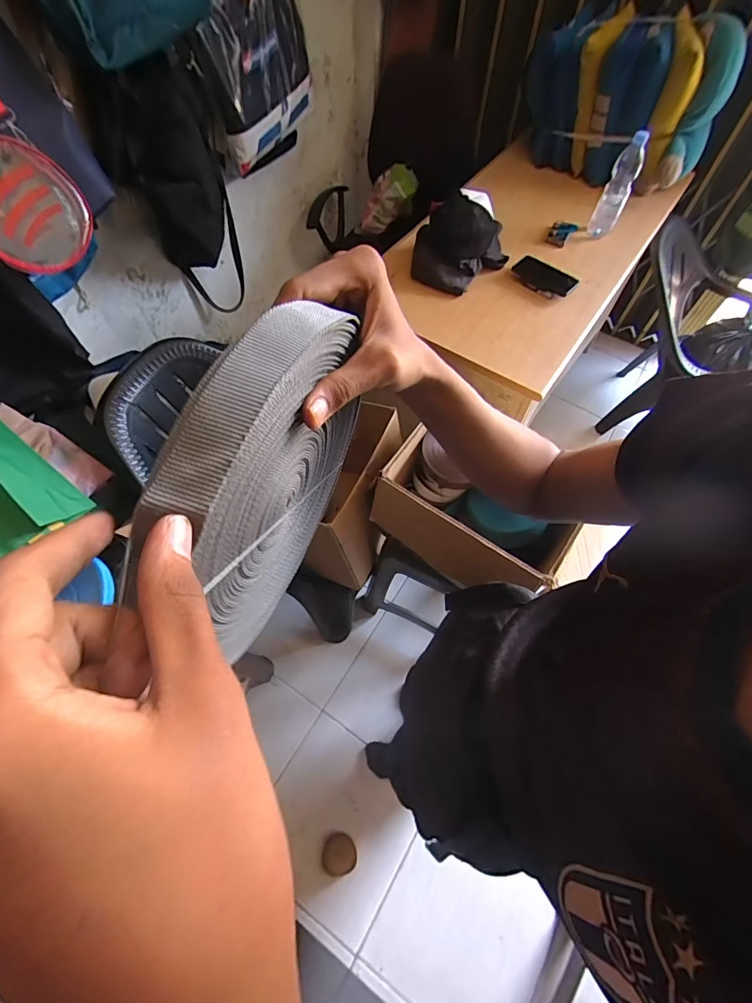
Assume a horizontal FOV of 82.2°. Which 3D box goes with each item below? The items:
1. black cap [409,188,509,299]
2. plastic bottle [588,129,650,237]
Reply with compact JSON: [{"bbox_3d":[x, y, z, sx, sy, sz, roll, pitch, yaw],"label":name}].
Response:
[{"bbox_3d":[0.228,-0.687,1.140,0.237,0.161,0.237,1,62,-1],"label":"black cap"},{"bbox_3d":[0.693,-0.898,1.220,0.074,0.240,0.082,23,64,10],"label":"plastic bottle"}]

